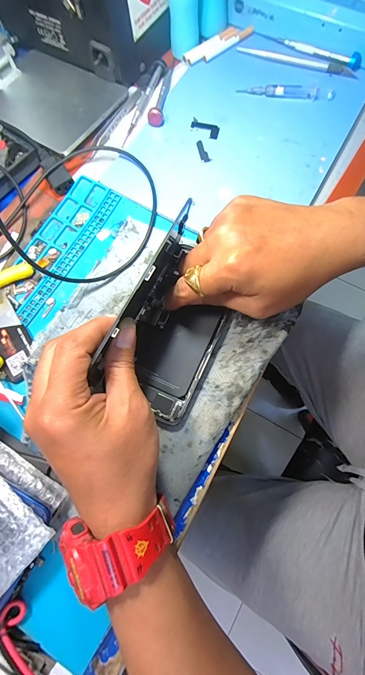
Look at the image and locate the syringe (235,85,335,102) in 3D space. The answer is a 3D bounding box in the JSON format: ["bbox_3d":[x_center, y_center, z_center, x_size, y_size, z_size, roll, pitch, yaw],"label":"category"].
[{"bbox_3d":[0.121,-0.286,0.361,0.109,0.010,0.014,4,72,3],"label":"syringe"}]

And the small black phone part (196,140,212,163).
[{"bbox_3d":[0.023,-0.207,0.344,0.010,0.004,0.030,-15,74,-4],"label":"small black phone part"}]

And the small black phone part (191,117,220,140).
[{"bbox_3d":[0.025,-0.238,0.354,0.034,0.004,0.022,19,75,6],"label":"small black phone part"}]

